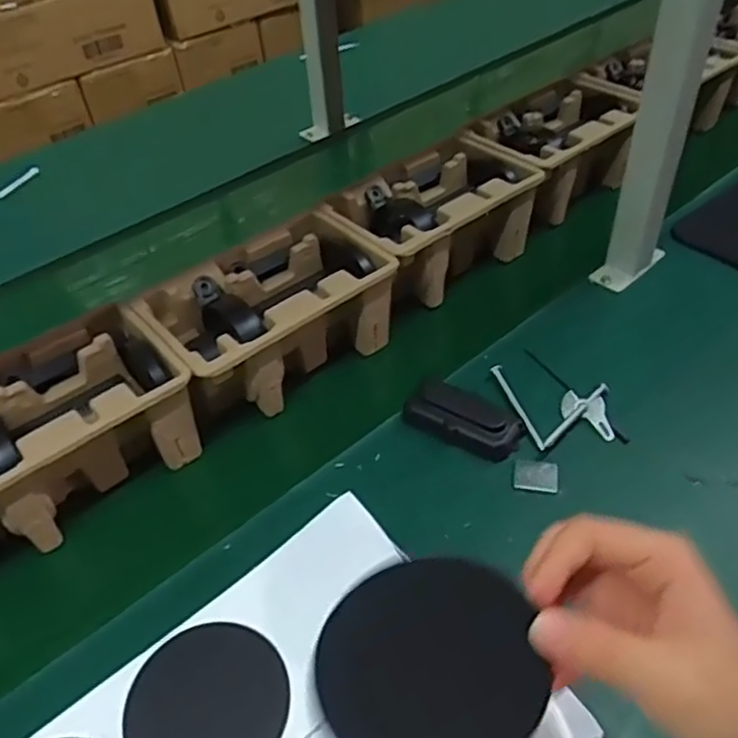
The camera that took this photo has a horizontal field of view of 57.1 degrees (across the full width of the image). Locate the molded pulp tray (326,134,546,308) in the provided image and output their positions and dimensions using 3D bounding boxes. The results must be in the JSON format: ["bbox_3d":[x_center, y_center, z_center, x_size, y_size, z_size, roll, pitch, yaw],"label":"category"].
[{"bbox_3d":[0.074,-0.164,0.784,0.146,0.103,0.225,33,55,33],"label":"molded pulp tray"}]

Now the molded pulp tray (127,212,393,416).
[{"bbox_3d":[-0.098,-0.052,0.683,0.219,0.100,0.148,-30,49,-25],"label":"molded pulp tray"}]

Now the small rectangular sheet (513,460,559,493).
[{"bbox_3d":[0.145,0.093,0.589,0.038,0.009,0.028,7,45,12],"label":"small rectangular sheet"}]

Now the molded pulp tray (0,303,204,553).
[{"bbox_3d":[-0.275,0.056,0.590,0.228,0.096,0.144,-33,50,-27],"label":"molded pulp tray"}]

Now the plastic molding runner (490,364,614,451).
[{"bbox_3d":[0.178,0.026,0.641,0.091,0.024,0.102,-11,44,-6],"label":"plastic molding runner"}]

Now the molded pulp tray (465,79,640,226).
[{"bbox_3d":[0.242,-0.283,0.892,0.229,0.098,0.143,-33,50,-27],"label":"molded pulp tray"}]

